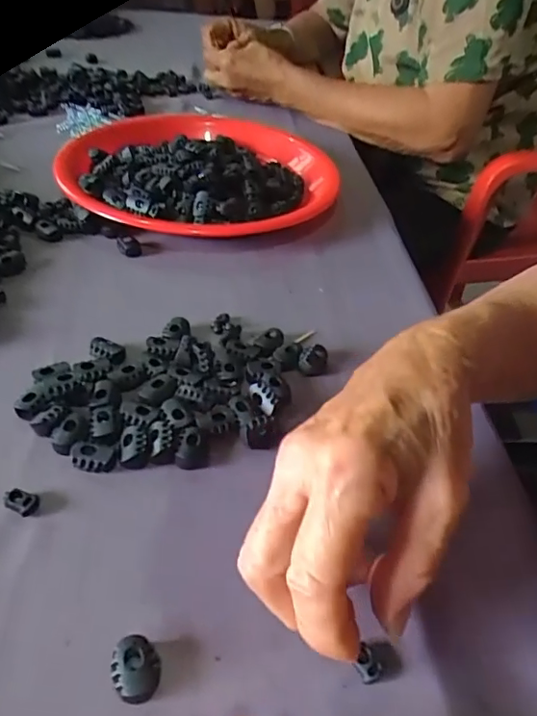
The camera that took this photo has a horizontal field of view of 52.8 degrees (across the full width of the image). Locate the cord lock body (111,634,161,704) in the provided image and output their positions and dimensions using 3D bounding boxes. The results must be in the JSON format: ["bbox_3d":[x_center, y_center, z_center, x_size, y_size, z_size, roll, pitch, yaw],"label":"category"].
[{"bbox_3d":[-0.051,0.119,0.208,0.017,0.009,0.022,-10,44,-19],"label":"cord lock body"}]

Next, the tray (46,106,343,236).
[{"bbox_3d":[-0.061,-0.181,0.517,0.249,0.042,0.251,9,41,1],"label":"tray"}]

